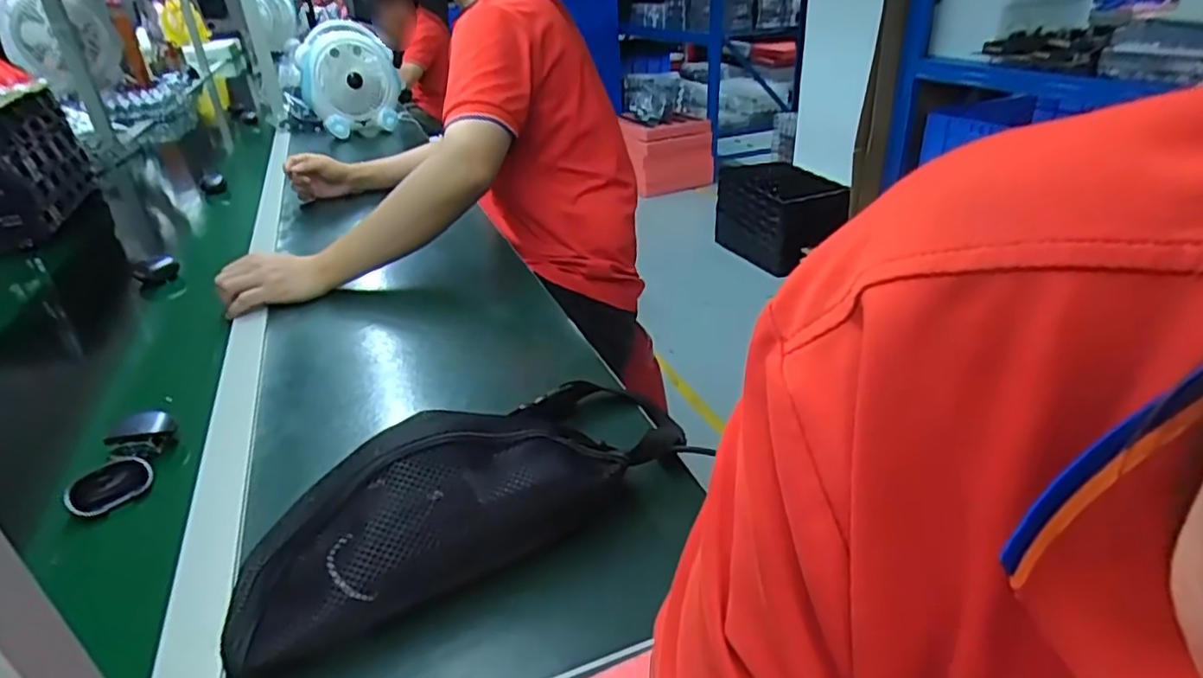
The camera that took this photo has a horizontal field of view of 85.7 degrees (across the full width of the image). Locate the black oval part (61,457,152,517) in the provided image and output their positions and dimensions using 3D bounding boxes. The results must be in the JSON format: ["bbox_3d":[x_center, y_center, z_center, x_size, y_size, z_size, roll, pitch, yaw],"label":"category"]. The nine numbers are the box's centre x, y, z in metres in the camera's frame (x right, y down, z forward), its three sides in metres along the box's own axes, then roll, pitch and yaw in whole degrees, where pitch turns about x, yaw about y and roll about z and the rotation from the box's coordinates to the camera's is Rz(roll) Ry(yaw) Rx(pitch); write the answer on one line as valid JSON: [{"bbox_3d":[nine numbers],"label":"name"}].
[{"bbox_3d":[-0.404,0.118,0.532,0.059,0.011,0.042,-30,62,-26],"label":"black oval part"}]

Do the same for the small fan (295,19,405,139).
[{"bbox_3d":[-0.562,-0.586,1.460,0.205,0.225,0.160,-12,30,-13],"label":"small fan"}]

